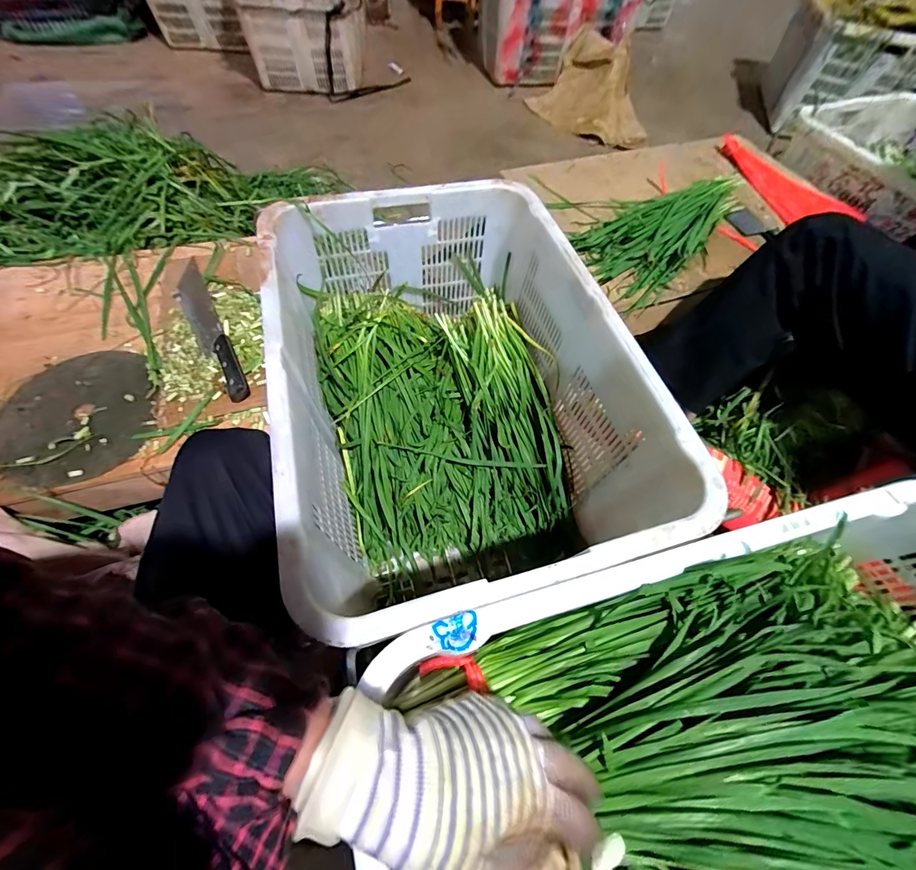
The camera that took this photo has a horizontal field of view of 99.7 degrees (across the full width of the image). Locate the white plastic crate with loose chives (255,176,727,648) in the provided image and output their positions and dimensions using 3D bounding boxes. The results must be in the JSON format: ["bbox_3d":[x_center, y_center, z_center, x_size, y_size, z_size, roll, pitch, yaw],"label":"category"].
[{"bbox_3d":[-0.021,-0.057,0.649,0.467,0.331,0.654,-14,63,-11],"label":"white plastic crate with loose chives"}]

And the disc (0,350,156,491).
[{"bbox_3d":[-0.517,-0.029,0.525,0.182,0.009,0.206,-17,64,-13],"label":"disc"}]

